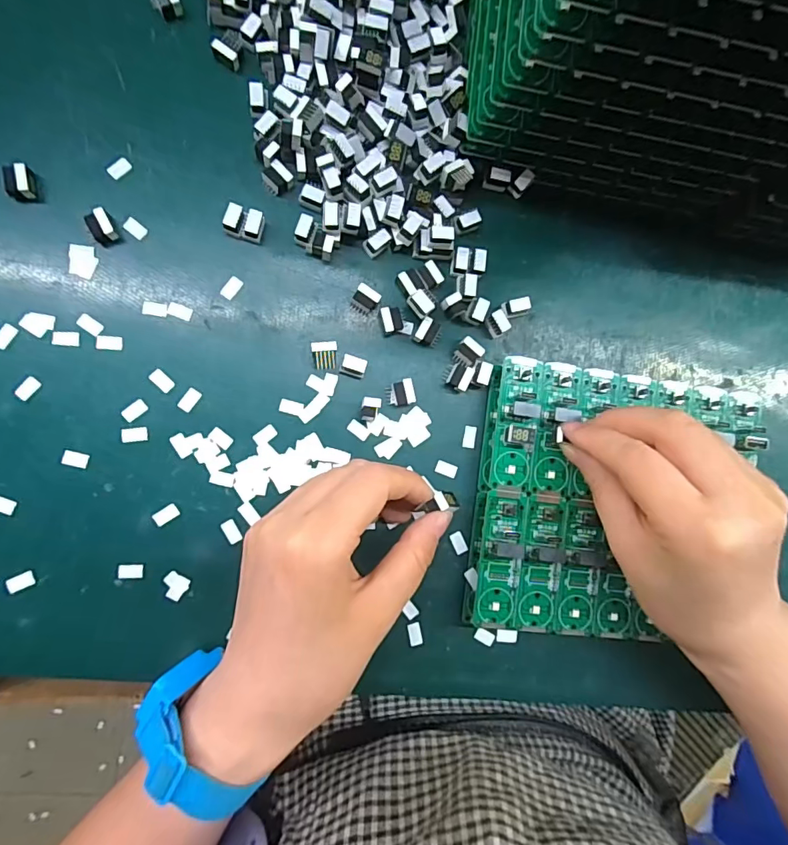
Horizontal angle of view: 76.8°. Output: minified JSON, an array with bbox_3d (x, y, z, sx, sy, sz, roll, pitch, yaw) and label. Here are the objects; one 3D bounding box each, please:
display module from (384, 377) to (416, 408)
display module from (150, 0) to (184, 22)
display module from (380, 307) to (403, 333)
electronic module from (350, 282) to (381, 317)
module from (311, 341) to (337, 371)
[{"bbox_3d":[0.003,-0.015,0.258,0.014,0.010,0.013,-10,90,-9],"label":"display module"},{"bbox_3d":[-0.111,-0.207,0.243,0.014,0.009,0.013,-41,95,-7],"label":"display module"},{"bbox_3d":[-0.002,-0.053,0.258,0.011,0.009,0.012,-14,91,-9],"label":"display module"},{"bbox_3d":[-0.014,-0.063,0.256,0.012,0.009,0.012,31,85,-7],"label":"electronic module"},{"bbox_3d":[-0.035,-0.034,0.252,0.012,0.008,0.013,-1,89,-8],"label":"module"}]

